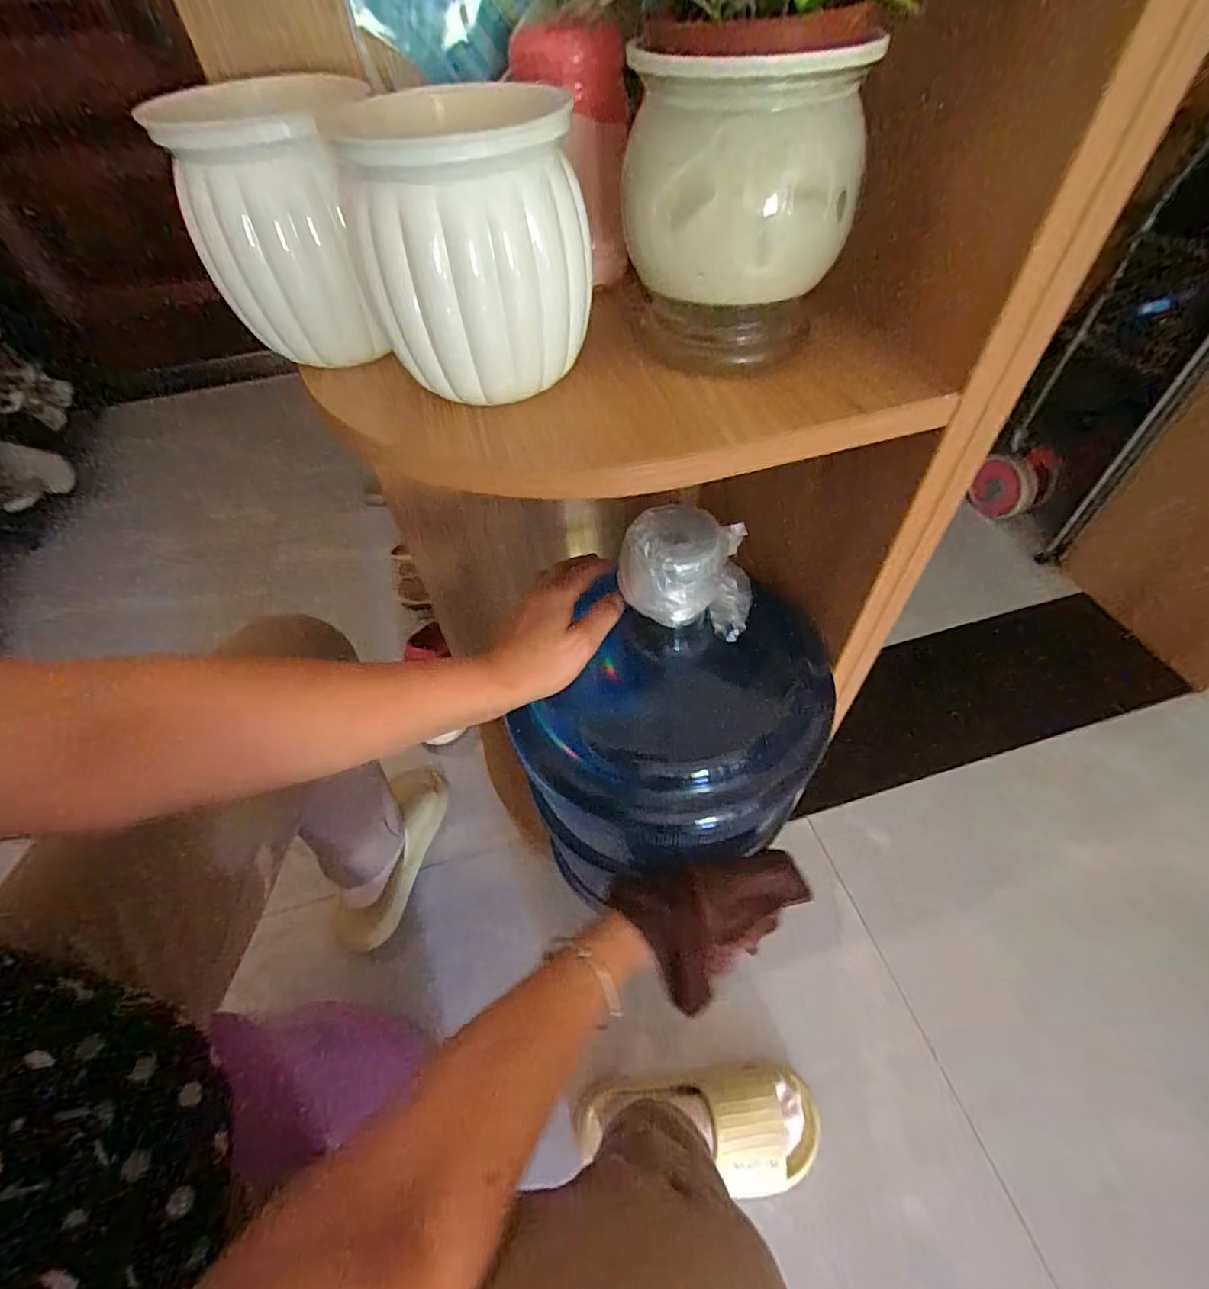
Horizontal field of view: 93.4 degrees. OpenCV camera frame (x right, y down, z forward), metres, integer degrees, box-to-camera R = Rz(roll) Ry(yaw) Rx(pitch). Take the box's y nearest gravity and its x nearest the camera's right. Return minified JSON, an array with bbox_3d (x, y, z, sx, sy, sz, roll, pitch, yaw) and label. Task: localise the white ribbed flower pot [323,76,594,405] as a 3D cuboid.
[{"bbox_3d":[-0.059,-0.190,0.273,0.099,0.112,0.103,-1,52,2],"label":"white ribbed flower pot"}]

